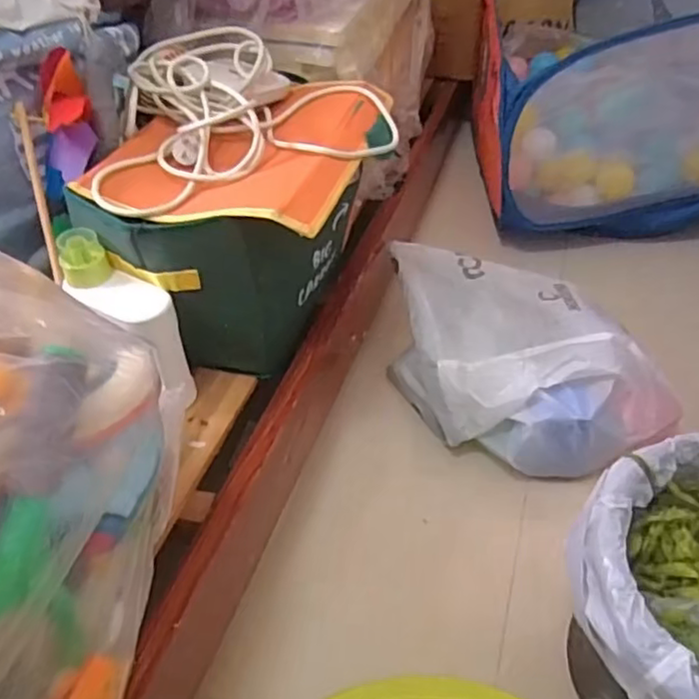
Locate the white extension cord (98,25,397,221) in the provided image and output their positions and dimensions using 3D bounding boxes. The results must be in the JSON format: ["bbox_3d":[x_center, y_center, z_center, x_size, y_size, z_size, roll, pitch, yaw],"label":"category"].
[{"bbox_3d":[-0.142,-0.314,0.830,0.387,0.078,0.318,-17,49,-14],"label":"white extension cord"}]

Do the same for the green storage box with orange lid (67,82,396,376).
[{"bbox_3d":[-0.121,-0.184,0.851,0.289,0.233,0.406,16,49,16],"label":"green storage box with orange lid"}]

